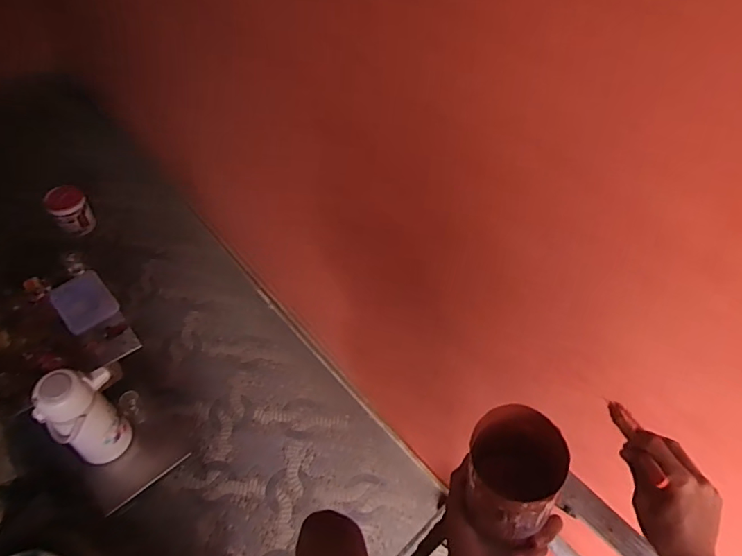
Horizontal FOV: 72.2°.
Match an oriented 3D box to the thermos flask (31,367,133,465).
[{"bbox_3d":[-0.827,0.404,1.492,0.128,0.386,0.187,14,53,7],"label":"thermos flask"}]

